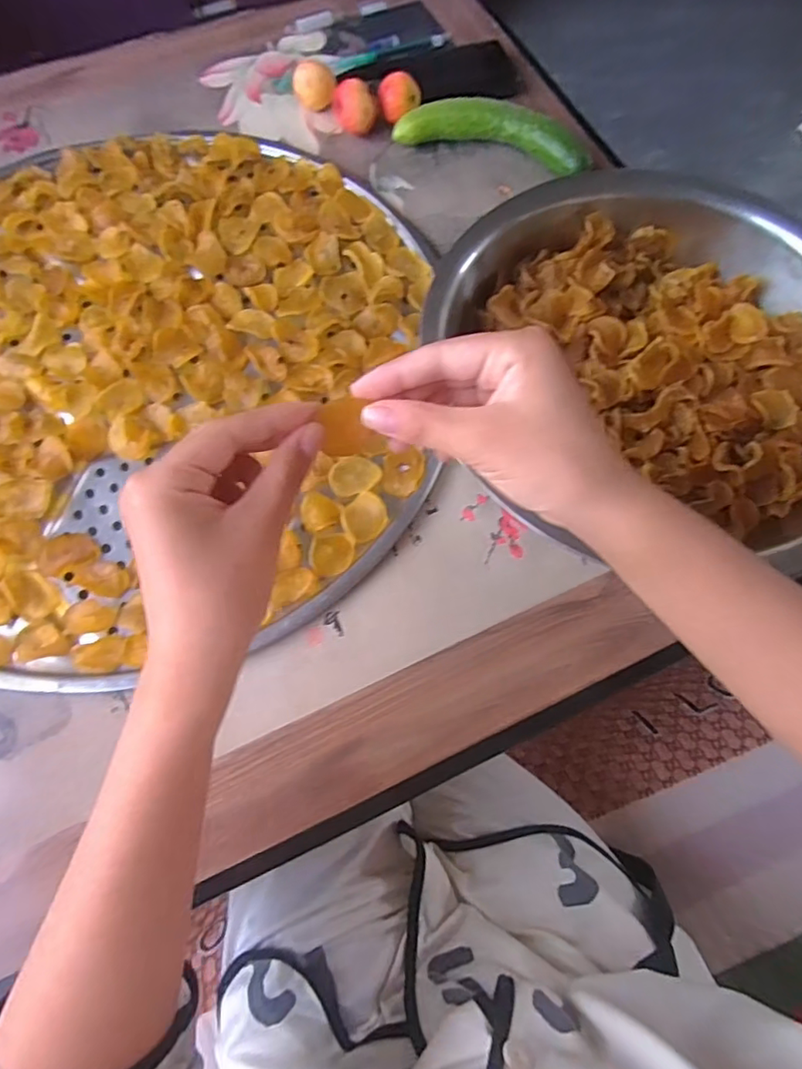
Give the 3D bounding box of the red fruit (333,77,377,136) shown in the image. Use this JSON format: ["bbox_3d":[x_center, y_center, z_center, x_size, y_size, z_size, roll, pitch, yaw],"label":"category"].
[{"bbox_3d":[-0.044,-0.407,0.532,0.039,0.045,0.033,-11,72,-6],"label":"red fruit"}]

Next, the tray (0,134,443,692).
[{"bbox_3d":[-0.214,-0.138,0.445,0.469,0.014,0.486,1,71,-2],"label":"tray"}]

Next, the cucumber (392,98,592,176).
[{"bbox_3d":[0.087,-0.375,0.526,0.181,0.042,0.048,20,72,5],"label":"cucumber"}]

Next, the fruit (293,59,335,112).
[{"bbox_3d":[-0.085,-0.438,0.548,0.039,0.039,0.032,-8,72,-5],"label":"fruit"}]

